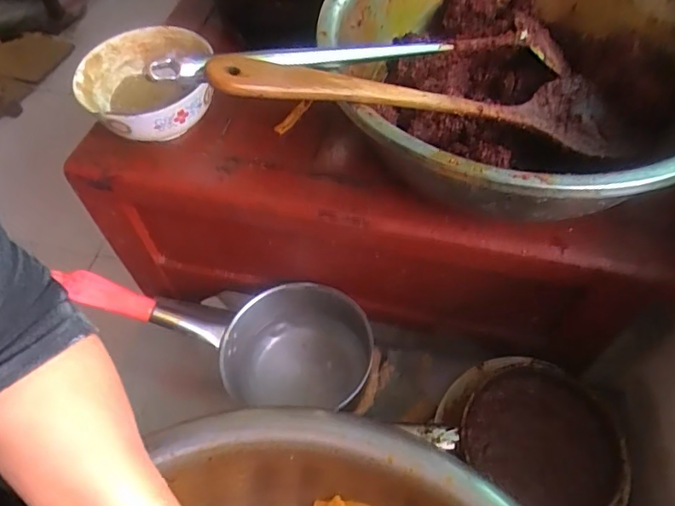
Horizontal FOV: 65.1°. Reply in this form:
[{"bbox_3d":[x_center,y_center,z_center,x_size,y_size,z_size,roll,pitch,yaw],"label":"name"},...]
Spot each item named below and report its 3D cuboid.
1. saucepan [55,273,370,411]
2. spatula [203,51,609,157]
[{"bbox_3d":[-0.129,0.092,0.608,0.345,0.137,0.119,17,57,-18],"label":"saucepan"},{"bbox_3d":[0.080,-0.122,0.425,0.359,0.017,0.081,-1,56,-23],"label":"spatula"}]

